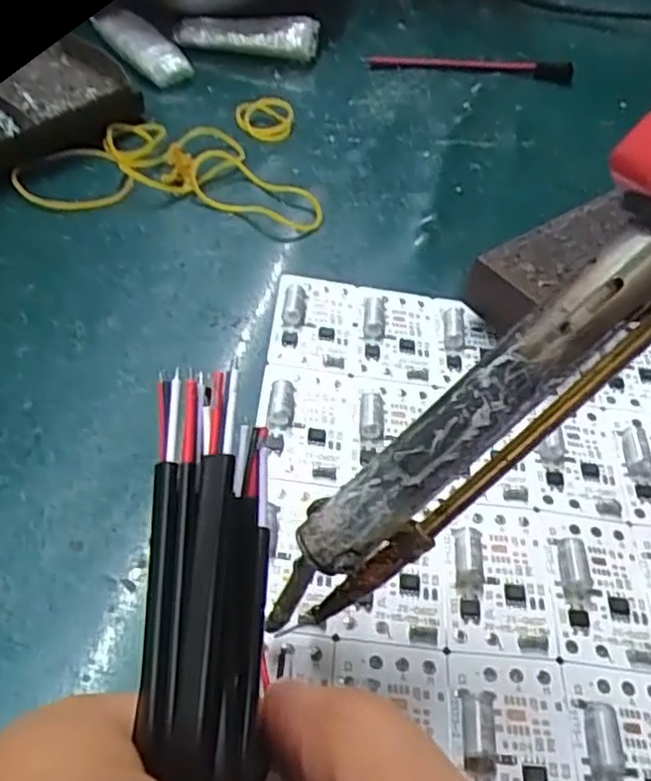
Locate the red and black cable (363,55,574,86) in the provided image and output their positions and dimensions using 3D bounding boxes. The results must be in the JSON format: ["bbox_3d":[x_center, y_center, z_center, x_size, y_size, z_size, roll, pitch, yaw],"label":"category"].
[{"bbox_3d":[0.072,-0.159,0.354,0.101,0.005,0.016,3,48,-3],"label":"red and black cable"}]

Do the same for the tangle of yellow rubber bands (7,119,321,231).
[{"bbox_3d":[-0.057,-0.084,0.271,0.109,0.010,0.055,6,50,-6],"label":"tangle of yellow rubber bands"}]

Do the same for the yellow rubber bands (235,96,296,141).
[{"bbox_3d":[-0.025,-0.113,0.300,0.024,0.009,0.022,3,50,-8],"label":"yellow rubber bands"}]

